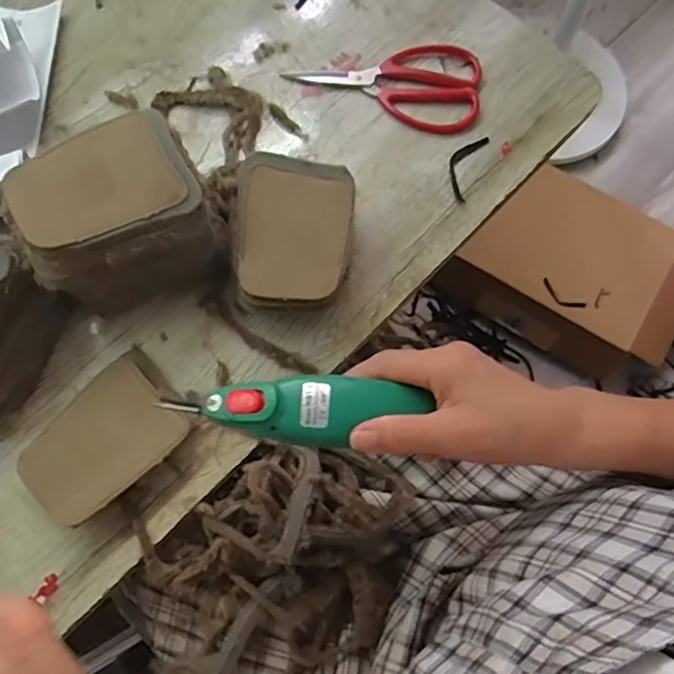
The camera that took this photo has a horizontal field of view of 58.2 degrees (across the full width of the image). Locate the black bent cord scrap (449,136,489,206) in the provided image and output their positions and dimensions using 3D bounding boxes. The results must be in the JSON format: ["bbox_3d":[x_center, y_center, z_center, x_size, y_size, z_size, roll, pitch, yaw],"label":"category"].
[{"bbox_3d":[0.117,-0.158,0.557,0.026,0.008,0.077,22,72,8],"label":"black bent cord scrap"}]

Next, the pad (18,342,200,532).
[{"bbox_3d":[-0.174,0.077,0.461,0.118,0.030,0.083,-40,74,-13],"label":"pad"}]

